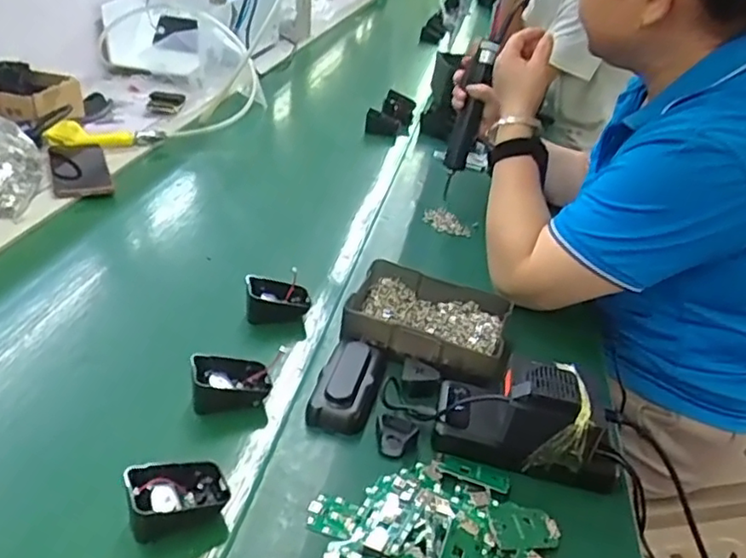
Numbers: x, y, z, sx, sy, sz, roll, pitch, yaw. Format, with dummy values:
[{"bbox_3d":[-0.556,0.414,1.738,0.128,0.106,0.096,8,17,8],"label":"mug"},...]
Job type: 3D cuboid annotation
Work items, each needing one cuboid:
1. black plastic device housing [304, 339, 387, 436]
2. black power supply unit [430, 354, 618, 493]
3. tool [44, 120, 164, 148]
[{"bbox_3d":[-0.022,0.090,0.576,0.053,0.032,0.107,12,32,8],"label":"black plastic device housing"},{"bbox_3d":[0.134,0.109,0.531,0.153,0.070,0.071,12,32,10],"label":"black power supply unit"},{"bbox_3d":[-0.430,-0.233,1.016,0.175,0.043,0.034,-15,32,-26],"label":"tool"}]

